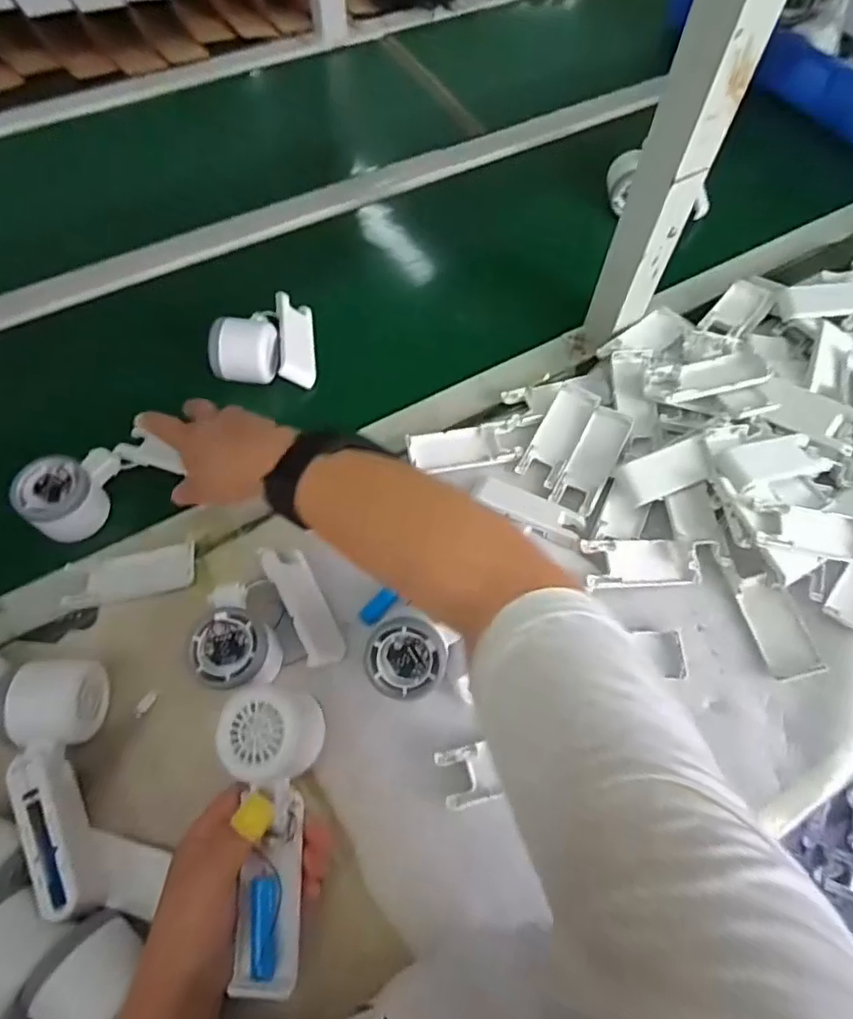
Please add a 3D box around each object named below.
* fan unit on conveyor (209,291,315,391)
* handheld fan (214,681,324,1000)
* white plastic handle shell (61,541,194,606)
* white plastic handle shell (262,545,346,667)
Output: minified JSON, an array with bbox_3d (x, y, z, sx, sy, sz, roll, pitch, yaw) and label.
[{"bbox_3d":[-0.165,-0.178,0.603,0.093,0.060,0.105,-3,63,-3],"label":"fan unit on conveyor"},{"bbox_3d":[-0.095,0.196,0.364,0.056,0.032,0.161,-3,77,0],"label":"handheld fan"},{"bbox_3d":[-0.245,0.054,0.491,0.102,0.013,0.042,-13,67,-5],"label":"white plastic handle shell"},{"bbox_3d":[-0.098,0.076,0.477,0.031,0.033,0.098,-26,67,-14],"label":"white plastic handle shell"}]

